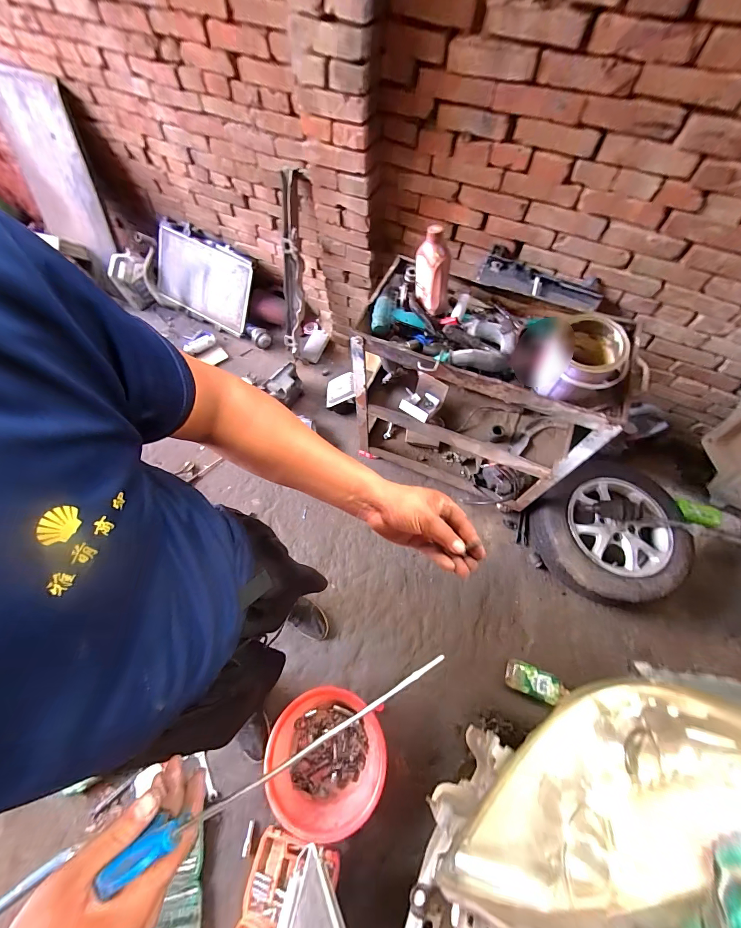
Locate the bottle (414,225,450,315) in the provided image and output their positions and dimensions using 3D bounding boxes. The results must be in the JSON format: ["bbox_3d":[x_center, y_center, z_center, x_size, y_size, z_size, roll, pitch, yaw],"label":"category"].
[{"bbox_3d":[0.184,-0.548,0.990,0.110,0.237,0.137,7,65,3],"label":"bottle"}]

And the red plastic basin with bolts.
[{"bbox_3d":[-0.146,0.956,1.120,0.377,0.095,0.358,0,64,0],"label":"red plastic basin with bolts"}]

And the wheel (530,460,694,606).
[{"bbox_3d":[0.984,0.245,1.382,0.612,0.174,0.510,-35,69,-16],"label":"wheel"}]

